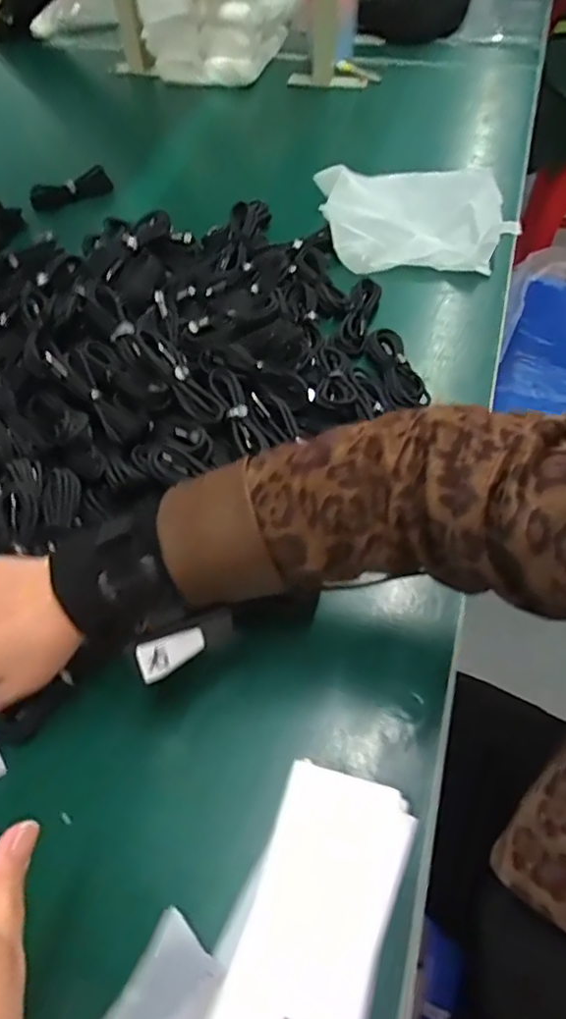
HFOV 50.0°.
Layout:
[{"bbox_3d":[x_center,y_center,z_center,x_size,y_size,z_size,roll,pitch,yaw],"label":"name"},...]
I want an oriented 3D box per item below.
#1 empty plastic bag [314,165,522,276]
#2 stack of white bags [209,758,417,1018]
[{"bbox_3d":[0.155,-0.348,0.717,0.240,0.059,0.161,7,56,8],"label":"empty plastic bag"},{"bbox_3d":[0.016,0.245,0.347,0.080,0.017,0.180,16,58,14],"label":"stack of white bags"}]

